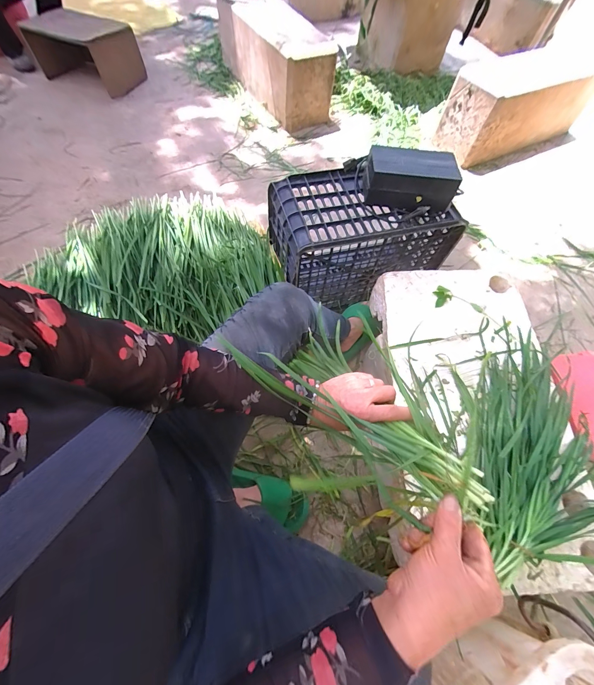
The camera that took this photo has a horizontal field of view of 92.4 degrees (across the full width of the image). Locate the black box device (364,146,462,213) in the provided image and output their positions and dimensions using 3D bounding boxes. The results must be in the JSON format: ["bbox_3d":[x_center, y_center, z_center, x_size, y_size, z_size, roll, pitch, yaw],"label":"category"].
[{"bbox_3d":[0.280,-0.408,0.710,0.212,0.086,0.125,5,64,-1],"label":"black box device"}]

